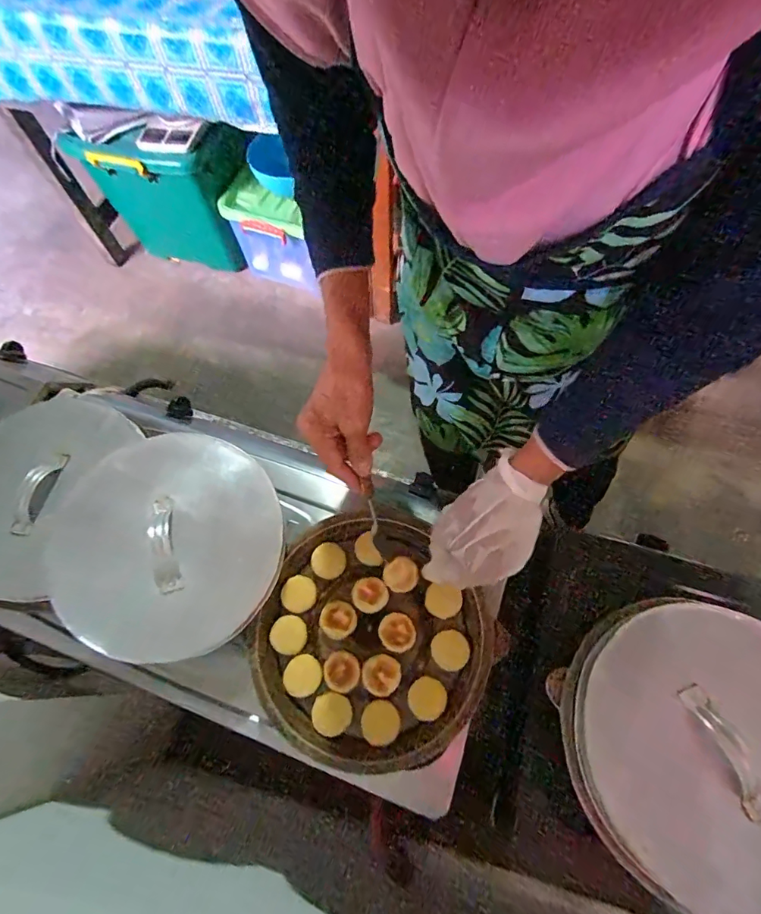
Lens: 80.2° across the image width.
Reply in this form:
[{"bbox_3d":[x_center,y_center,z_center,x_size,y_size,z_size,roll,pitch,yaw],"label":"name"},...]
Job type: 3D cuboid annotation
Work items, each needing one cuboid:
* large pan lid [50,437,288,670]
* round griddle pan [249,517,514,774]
[{"bbox_3d":[-0.254,0.083,0.513,0.247,0.032,0.241,-1,66,2],"label":"large pan lid"},{"bbox_3d":[-0.013,0.204,0.508,0.237,0.031,0.250,-1,66,2],"label":"round griddle pan"}]

